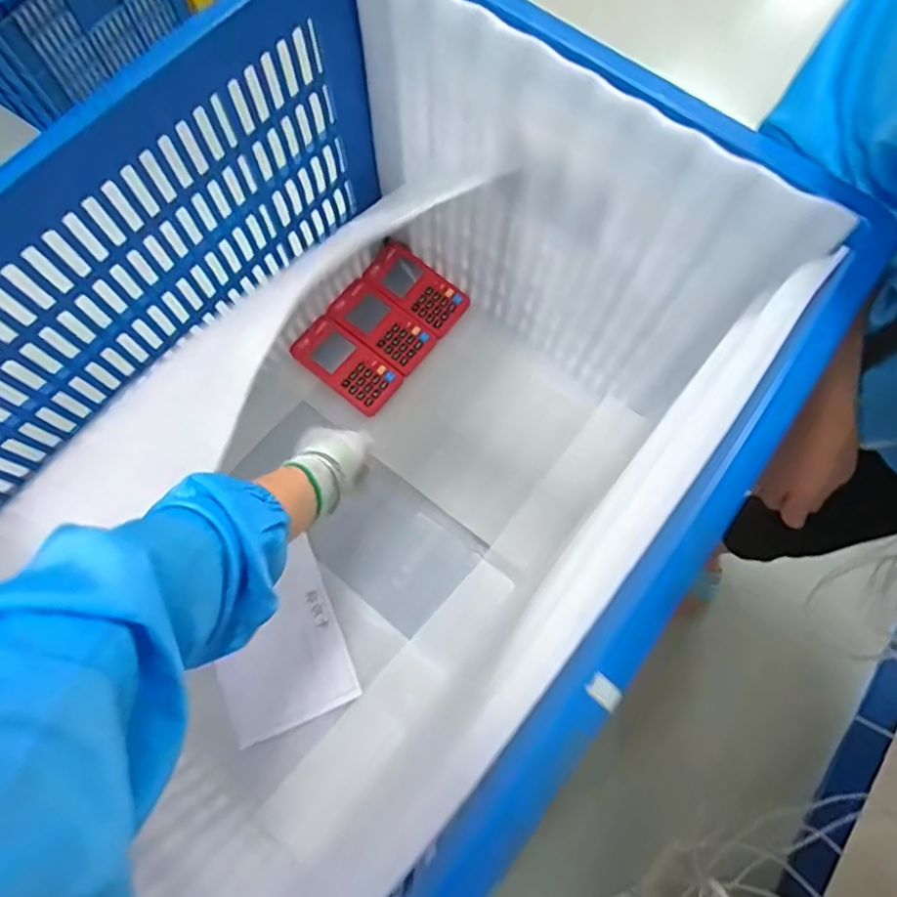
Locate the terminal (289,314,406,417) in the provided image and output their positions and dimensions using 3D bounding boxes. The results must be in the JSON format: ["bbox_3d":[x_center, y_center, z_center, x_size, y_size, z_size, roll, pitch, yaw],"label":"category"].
[{"bbox_3d":[-0.130,-0.106,0.732,0.132,0.026,0.070,35,76,13],"label":"terminal"}]

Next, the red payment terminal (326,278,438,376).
[{"bbox_3d":[-0.087,-0.158,0.749,0.133,0.022,0.068,38,77,14],"label":"red payment terminal"}]

